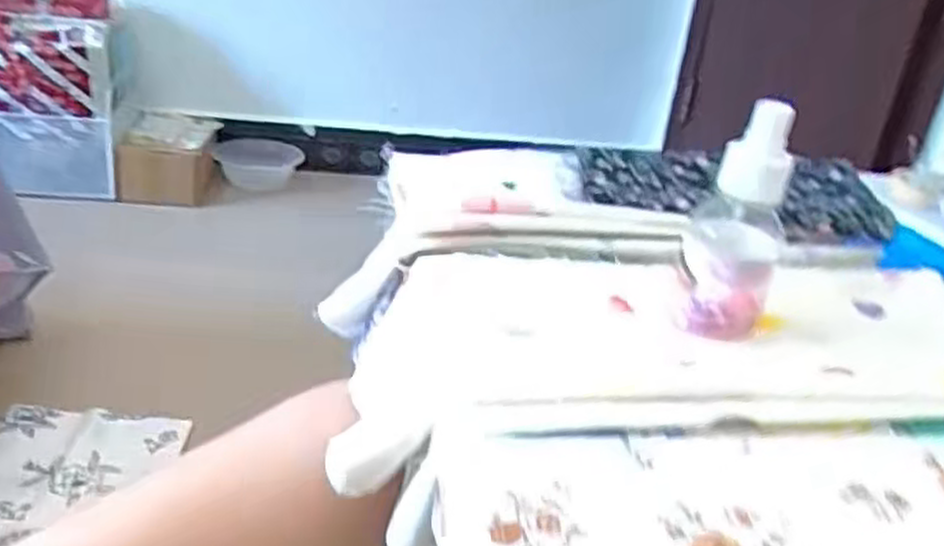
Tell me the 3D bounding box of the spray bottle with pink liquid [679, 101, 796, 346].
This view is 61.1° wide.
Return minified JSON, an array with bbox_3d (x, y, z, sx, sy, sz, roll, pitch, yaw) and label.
[{"bbox_3d":[0.131,-0.024,0.393,0.042,0.117,0.047,16,26,17],"label":"spray bottle with pink liquid"}]

